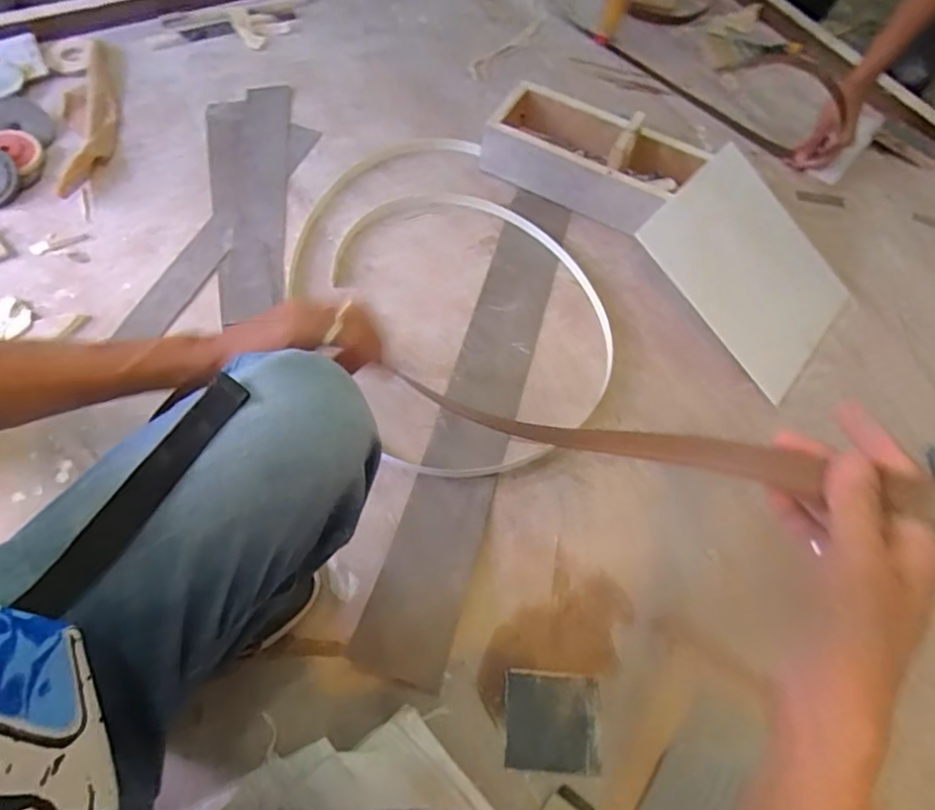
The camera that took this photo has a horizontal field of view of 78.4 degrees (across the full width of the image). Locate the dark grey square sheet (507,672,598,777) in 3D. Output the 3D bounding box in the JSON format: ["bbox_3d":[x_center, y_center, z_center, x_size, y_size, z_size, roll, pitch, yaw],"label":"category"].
[{"bbox_3d":[0.089,0.335,0.607,0.096,0.009,0.091,5,60,-1],"label":"dark grey square sheet"}]

